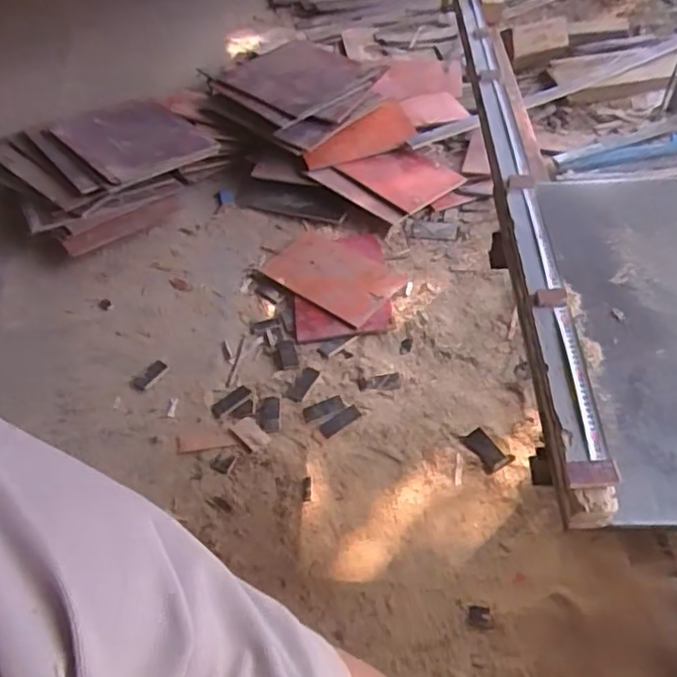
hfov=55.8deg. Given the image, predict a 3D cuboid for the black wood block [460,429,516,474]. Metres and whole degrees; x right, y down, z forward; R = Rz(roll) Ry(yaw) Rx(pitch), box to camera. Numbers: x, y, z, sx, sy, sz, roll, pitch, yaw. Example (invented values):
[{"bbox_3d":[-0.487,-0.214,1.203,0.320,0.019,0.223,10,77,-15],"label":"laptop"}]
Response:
[{"bbox_3d":[0.400,0.302,1.729,0.077,0.019,0.131,-25,54,-17],"label":"black wood block"}]

